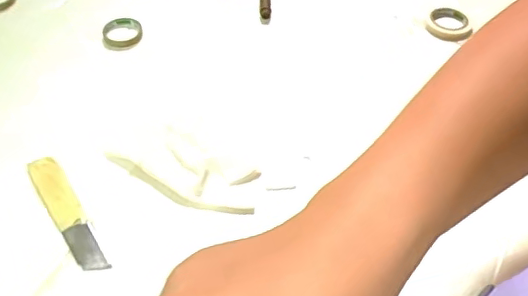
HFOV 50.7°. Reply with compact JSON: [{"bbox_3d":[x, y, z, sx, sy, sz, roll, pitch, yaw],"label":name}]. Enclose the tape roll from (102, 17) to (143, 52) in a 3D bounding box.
[{"bbox_3d":[-0.124,-0.100,0.490,0.034,0.012,0.034,1,49,-2],"label":"tape roll"}]

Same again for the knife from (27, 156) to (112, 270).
[{"bbox_3d":[-0.131,0.043,0.371,0.020,0.011,0.096,-26,55,-23],"label":"knife"}]

